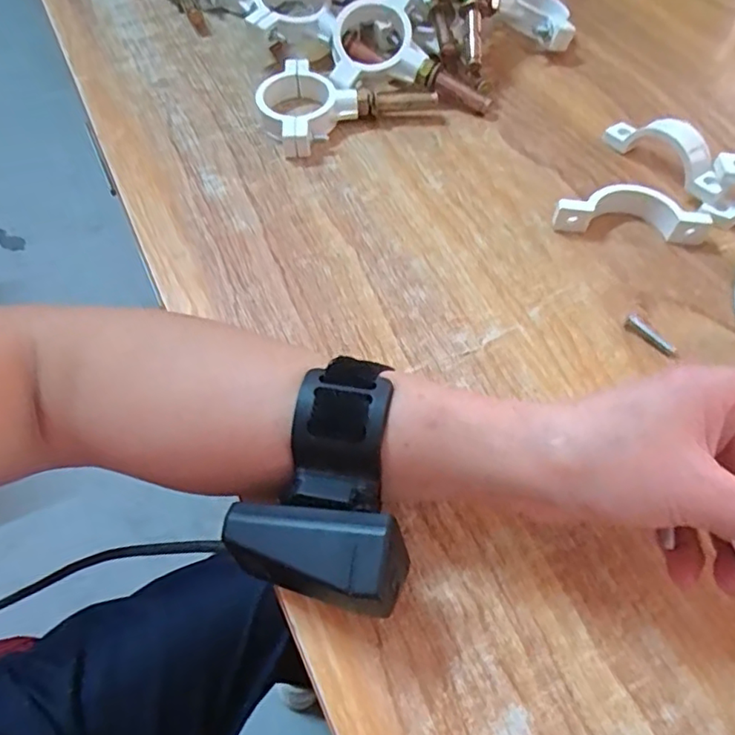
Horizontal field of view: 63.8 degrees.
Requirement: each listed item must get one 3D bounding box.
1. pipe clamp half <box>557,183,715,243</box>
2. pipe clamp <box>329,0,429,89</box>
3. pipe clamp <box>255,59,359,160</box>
[{"bbox_3d":[0.160,-0.095,0.360,0.089,0.022,0.024,7,57,4],"label":"pipe clamp half"},{"bbox_3d":[0.004,-0.237,0.427,0.067,0.020,0.068,-9,85,-2],"label":"pipe clamp"},{"bbox_3d":[-0.047,-0.180,0.410,0.063,0.022,0.067,38,64,21],"label":"pipe clamp"}]

